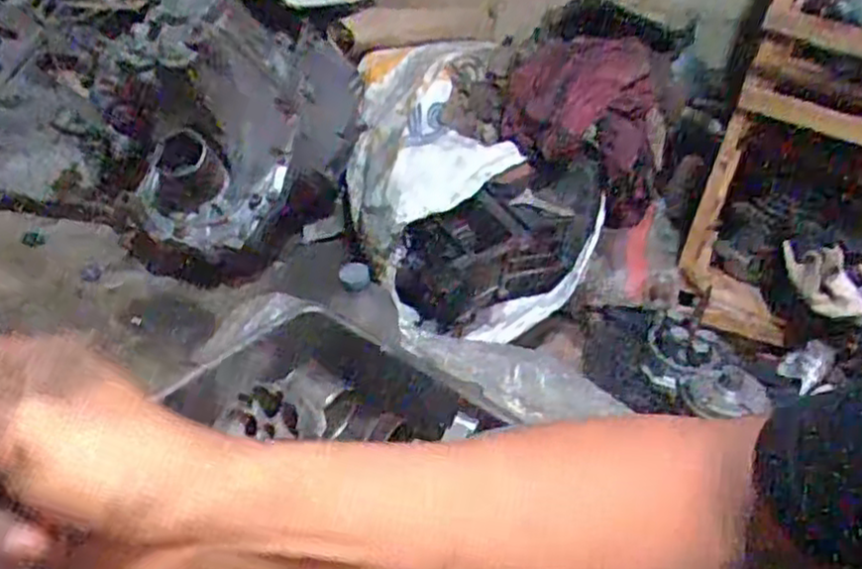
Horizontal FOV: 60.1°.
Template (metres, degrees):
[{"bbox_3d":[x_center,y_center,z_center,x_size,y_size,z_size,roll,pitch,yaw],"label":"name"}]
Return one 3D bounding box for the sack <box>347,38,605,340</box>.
[{"bbox_3d":[0.061,-0.190,1.328,0.393,0.335,0.473,0,36,-11],"label":"sack"}]

